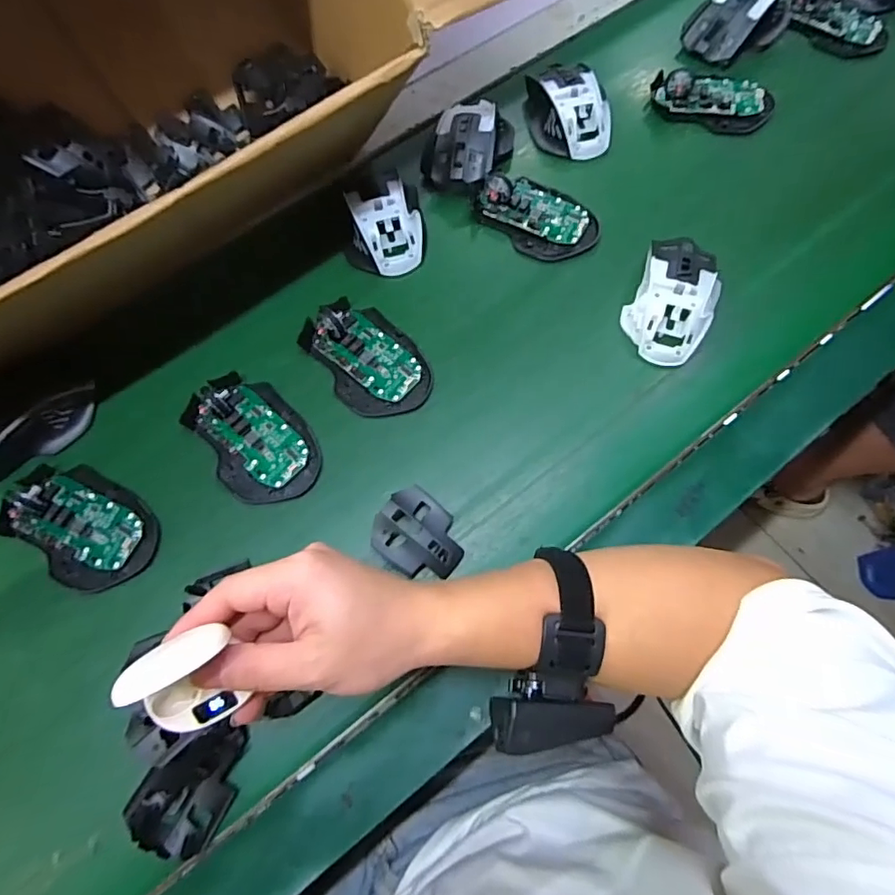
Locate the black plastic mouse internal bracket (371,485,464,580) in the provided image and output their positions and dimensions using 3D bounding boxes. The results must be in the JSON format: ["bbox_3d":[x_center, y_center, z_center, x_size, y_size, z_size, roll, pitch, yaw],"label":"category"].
[{"bbox_3d":[-0.019,0.064,0.389,0.064,0.015,0.054,35,75,10],"label":"black plastic mouse internal bracket"}]

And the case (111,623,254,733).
[{"bbox_3d":[-0.131,0.119,0.276,0.050,0.054,0.046,-12,73,-5],"label":"case"}]

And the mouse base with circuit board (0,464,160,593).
[{"bbox_3d":[-0.271,0.058,0.399,0.111,0.024,0.076,27,74,8],"label":"mouse base with circuit board"}]

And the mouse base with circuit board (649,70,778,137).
[{"bbox_3d":[0.258,-0.336,0.526,0.115,0.022,0.057,8,72,2],"label":"mouse base with circuit board"}]

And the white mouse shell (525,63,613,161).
[{"bbox_3d":[0.115,-0.323,0.519,0.070,0.035,0.103,-20,74,-7],"label":"white mouse shell"}]

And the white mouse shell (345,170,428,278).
[{"bbox_3d":[-0.055,-0.195,0.478,0.072,0.034,0.088,-6,72,-3],"label":"white mouse shell"}]

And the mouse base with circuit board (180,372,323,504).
[{"bbox_3d":[-0.150,-0.009,0.419,0.072,0.018,0.115,-41,77,-12],"label":"mouse base with circuit board"}]

